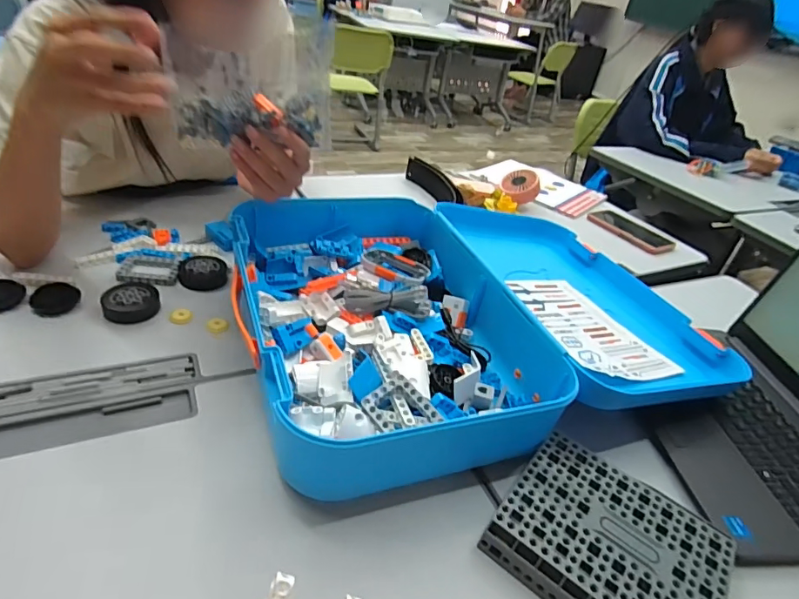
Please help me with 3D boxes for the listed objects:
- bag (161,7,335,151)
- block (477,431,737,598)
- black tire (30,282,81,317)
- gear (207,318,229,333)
[{"bbox_3d":[-0.141,-0.212,0.483,0.154,0.124,0.044,-3,37,-20],"label":"bag"},{"bbox_3d":[0.176,0.208,0.411,0.170,0.040,0.146,30,39,25],"label":"block"},{"bbox_3d":[-0.389,0.000,0.552,0.047,0.021,0.040,-18,44,-36],"label":"black tire"},{"bbox_3d":[-0.212,0.030,0.570,0.023,0.010,0.019,-7,39,-24],"label":"gear"}]

